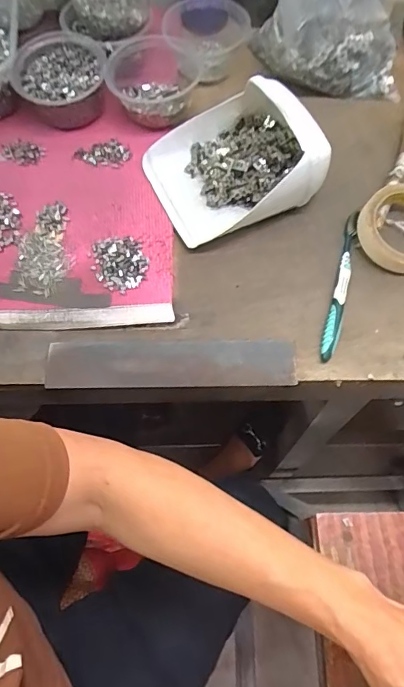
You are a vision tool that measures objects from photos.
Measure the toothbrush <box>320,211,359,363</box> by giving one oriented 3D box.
[{"bbox_3d":[0.150,-0.066,0.496,0.016,0.014,0.180,15,66,8],"label":"toothbrush"}]

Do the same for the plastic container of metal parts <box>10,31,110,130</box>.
[{"bbox_3d":[-0.177,-0.331,0.590,0.115,0.054,0.118,-19,66,-7],"label":"plastic container of metal parts"}]

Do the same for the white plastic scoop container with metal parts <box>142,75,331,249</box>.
[{"bbox_3d":[0.031,-0.206,0.522,0.170,0.088,0.158,-24,67,-10],"label":"white plastic scoop container with metal parts"}]

